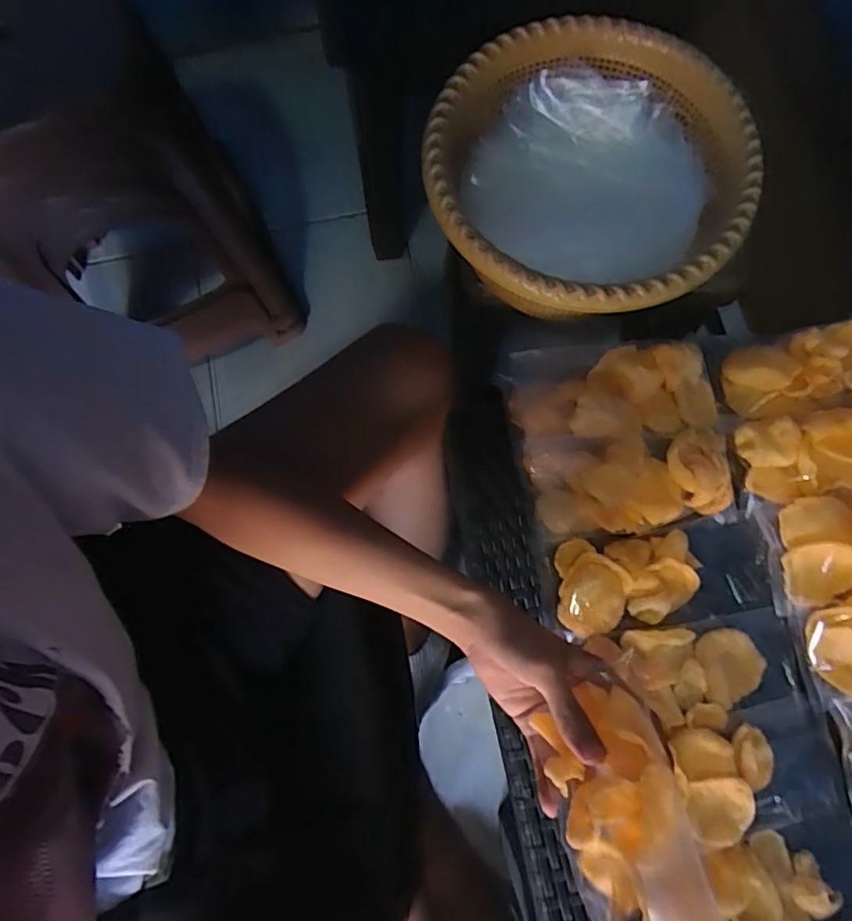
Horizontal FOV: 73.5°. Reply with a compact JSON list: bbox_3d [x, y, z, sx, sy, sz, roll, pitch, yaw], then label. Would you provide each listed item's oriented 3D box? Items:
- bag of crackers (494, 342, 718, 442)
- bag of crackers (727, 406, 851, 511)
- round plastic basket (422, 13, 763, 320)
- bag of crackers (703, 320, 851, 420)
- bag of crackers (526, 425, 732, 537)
[{"bbox_3d":[0.166,-0.056,0.506,0.183,0.049,0.085,-2,77,0],"label":"bag of crackers"},{"bbox_3d":[0.369,-0.013,0.487,0.190,0.055,0.081,-6,77,-1],"label":"bag of crackers"},{"bbox_3d":[0.139,-0.237,0.499,0.263,0.096,0.253,0,77,1],"label":"round plastic basket"},{"bbox_3d":[0.359,-0.086,0.504,0.187,0.026,0.082,-8,77,14],"label":"bag of crackers"},{"bbox_3d":[0.176,0.019,0.490,0.176,0.039,0.084,-6,77,-1],"label":"bag of crackers"}]

